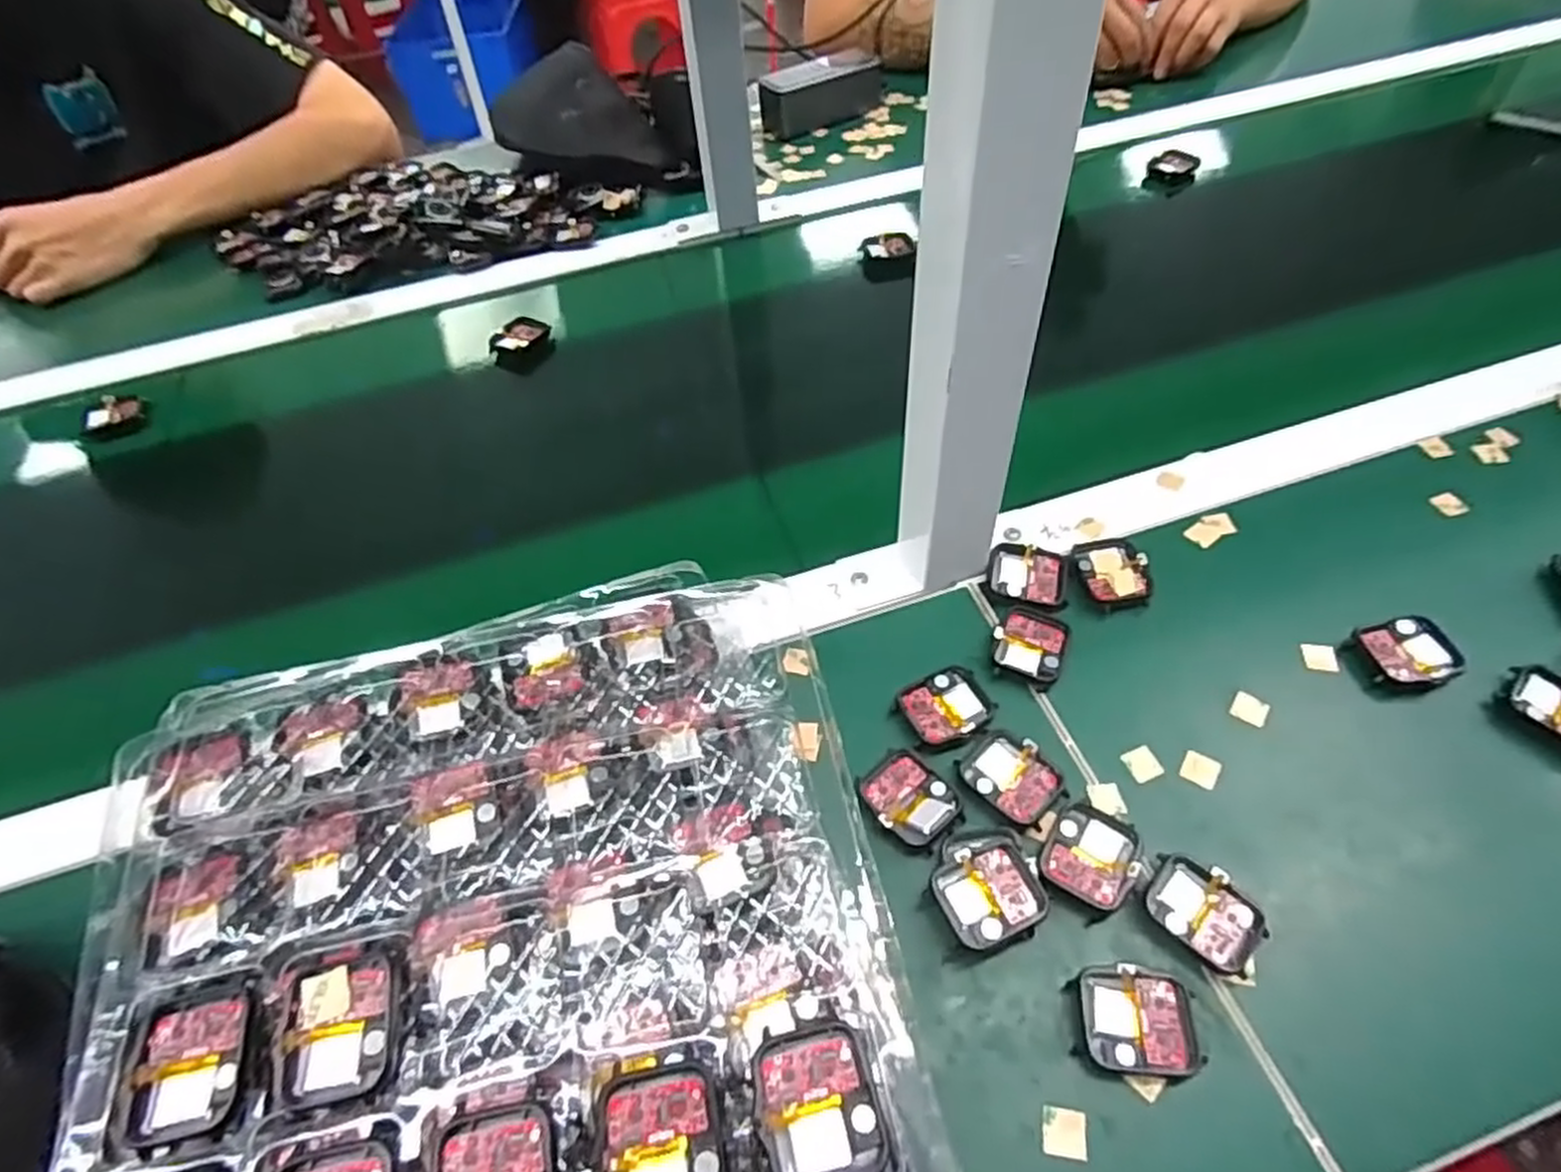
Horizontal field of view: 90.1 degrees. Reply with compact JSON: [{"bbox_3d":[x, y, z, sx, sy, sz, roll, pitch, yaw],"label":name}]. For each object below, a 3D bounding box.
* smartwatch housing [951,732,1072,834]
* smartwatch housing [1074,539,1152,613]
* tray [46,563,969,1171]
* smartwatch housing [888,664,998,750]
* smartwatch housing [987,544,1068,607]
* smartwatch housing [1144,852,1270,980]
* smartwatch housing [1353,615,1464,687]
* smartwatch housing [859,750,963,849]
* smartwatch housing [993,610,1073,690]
[{"bbox_3d":[0.112,0.091,0.375,0.036,0.005,0.046,-39,59,-23],"label":"smartwatch housing"},{"bbox_3d":[0.189,-0.007,0.443,0.036,0.009,0.044,-3,52,3],"label":"smartwatch housing"},{"bbox_3d":[-0.100,0.132,0.279,0.276,0.021,0.300,-13,55,-7],"label":"tray"},{"bbox_3d":[0.084,0.060,0.399,0.046,0.004,0.041,-18,53,-9],"label":"smartwatch housing"},{"bbox_3d":[0.141,-0.006,0.444,0.043,0.008,0.037,8,53,11],"label":"smartwatch housing"},{"bbox_3d":[0.182,0.139,0.333,0.046,0.005,0.037,36,64,24],"label":"smartwatch housing"},{"bbox_3d":[0.325,0.035,0.402,0.046,0.012,0.037,-14,52,-6],"label":"smartwatch housing"},{"bbox_3d":[0.061,0.100,0.368,0.038,0.010,0.045,-32,56,-19],"label":"smartwatch housing"},{"bbox_3d":[0.135,0.030,0.418,0.037,0.007,0.044,15,55,16],"label":"smartwatch housing"}]

